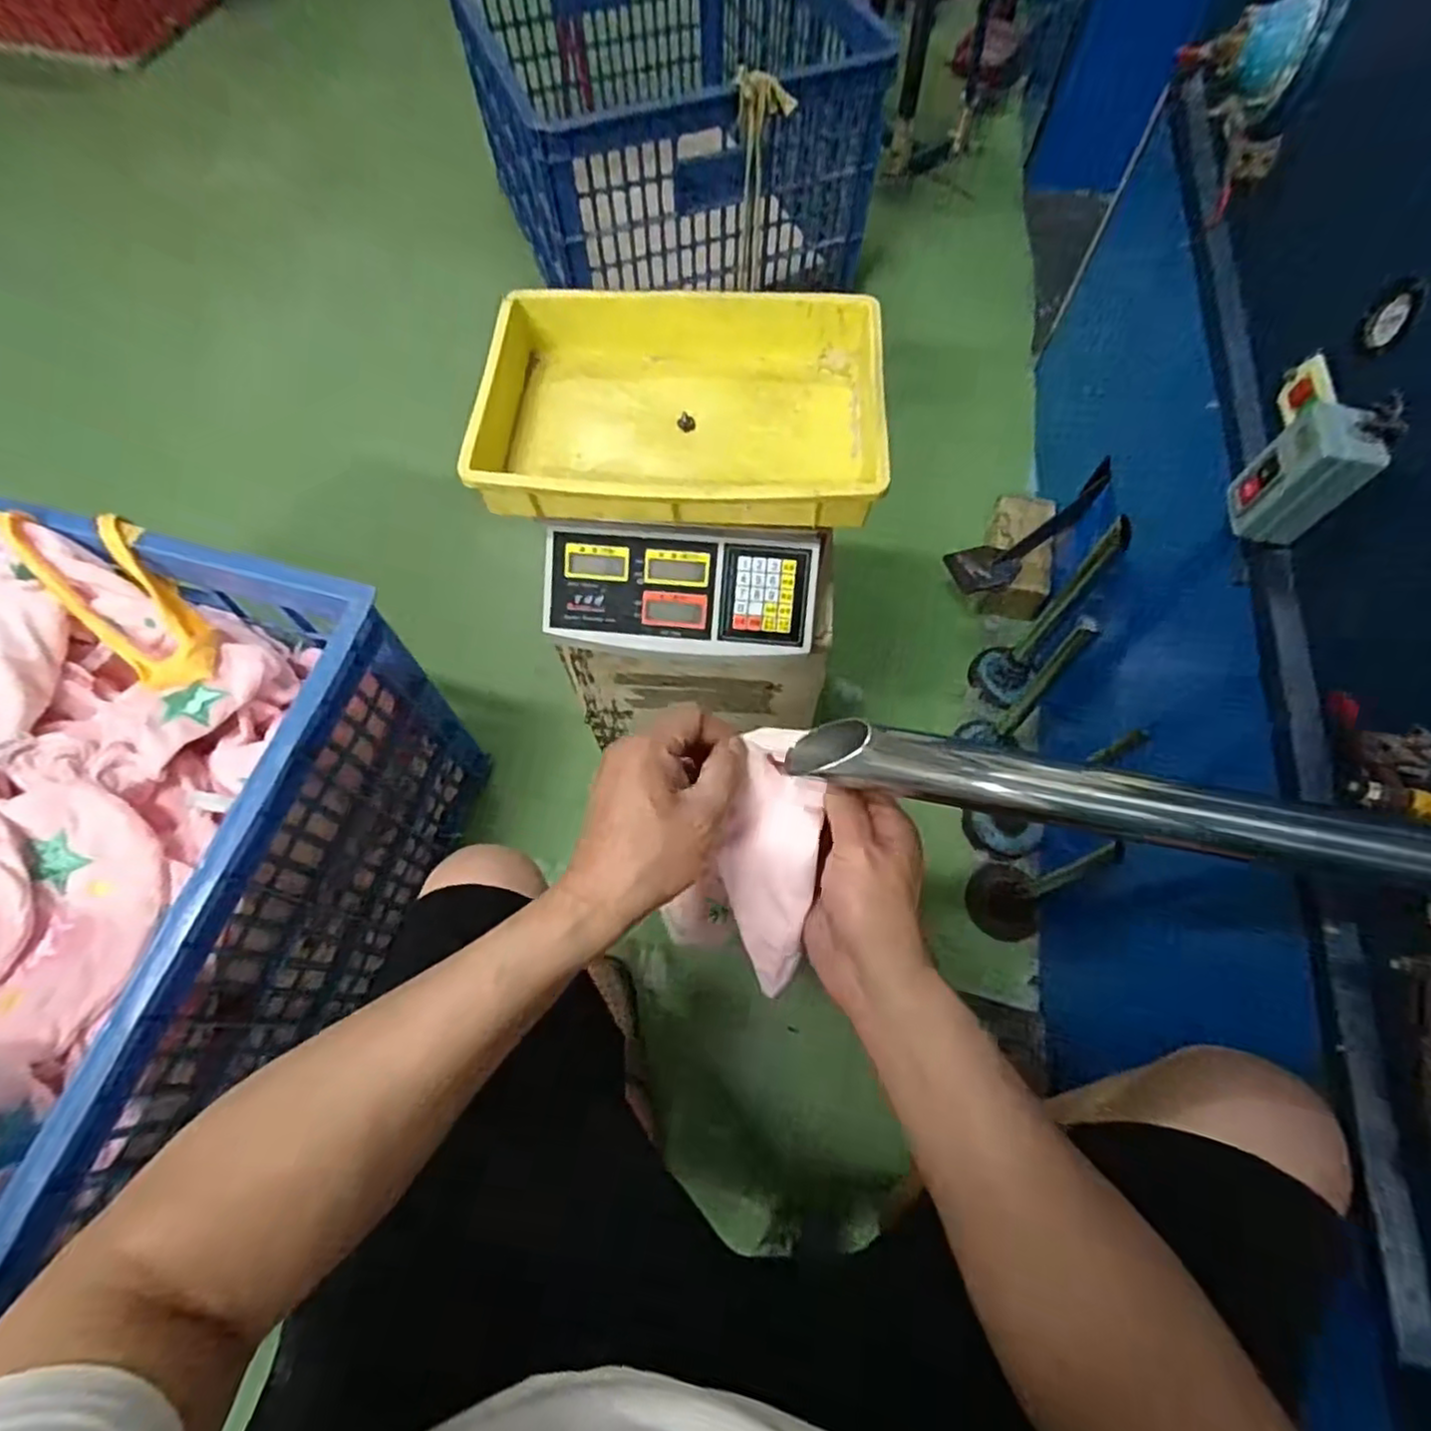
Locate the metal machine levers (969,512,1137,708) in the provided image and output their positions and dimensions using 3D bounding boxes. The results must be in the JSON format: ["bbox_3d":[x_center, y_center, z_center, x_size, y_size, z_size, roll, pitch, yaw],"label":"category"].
[{"bbox_3d":[0.430,-0.125,0.910,0.087,0.341,0.085,33,70,14],"label":"metal machine levers"}]

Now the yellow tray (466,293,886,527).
[{"bbox_3d":[-0.033,-0.284,0.639,0.352,0.063,0.242,3,66,2],"label":"yellow tray"}]

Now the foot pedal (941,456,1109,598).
[{"bbox_3d":[0.479,-0.276,1.042,0.253,0.087,0.075,-36,65,23],"label":"foot pedal"}]

